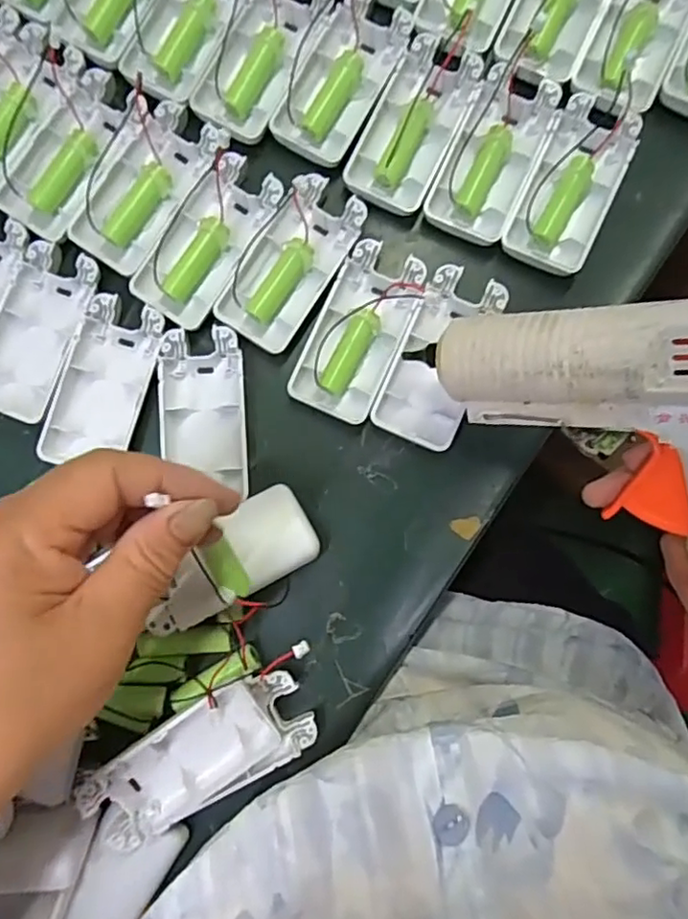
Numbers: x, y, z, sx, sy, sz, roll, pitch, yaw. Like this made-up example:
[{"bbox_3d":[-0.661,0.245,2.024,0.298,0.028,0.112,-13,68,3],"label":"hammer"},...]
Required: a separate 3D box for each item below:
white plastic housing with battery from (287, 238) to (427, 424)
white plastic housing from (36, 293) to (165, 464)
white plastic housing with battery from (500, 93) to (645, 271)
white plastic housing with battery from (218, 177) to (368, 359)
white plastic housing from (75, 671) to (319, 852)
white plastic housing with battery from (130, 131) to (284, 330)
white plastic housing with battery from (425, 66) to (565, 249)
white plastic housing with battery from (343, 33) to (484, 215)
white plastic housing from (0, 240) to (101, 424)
[{"bbox_3d":[0.008,-0.069,0.335,0.047,0.016,0.093,24,88,4],"label":"white plastic housing with battery"},{"bbox_3d":[-0.130,-0.041,0.338,0.044,0.017,0.092,17,88,3],"label":"white plastic housing"},{"bbox_3d":[0.123,-0.147,0.333,0.045,0.016,0.091,25,88,4],"label":"white plastic housing with battery"},{"bbox_3d":[-0.029,-0.106,0.339,0.048,0.017,0.094,31,89,4],"label":"white plastic housing with battery"},{"bbox_3d":[-0.072,0.150,0.310,0.109,0.032,0.048,-27,86,1],"label":"white plastic housing"},{"bbox_3d":[-0.075,-0.122,0.341,0.046,0.017,0.098,31,89,4],"label":"white plastic housing with battery"},{"bbox_3d":[0.082,-0.164,0.337,0.047,0.017,0.091,25,88,4],"label":"white plastic housing with battery"},{"bbox_3d":[0.037,-0.182,0.339,0.044,0.020,0.091,25,88,4],"label":"white plastic housing with battery"},{"bbox_3d":[-0.169,-0.069,0.345,0.045,0.022,0.095,22,88,4],"label":"white plastic housing"}]

